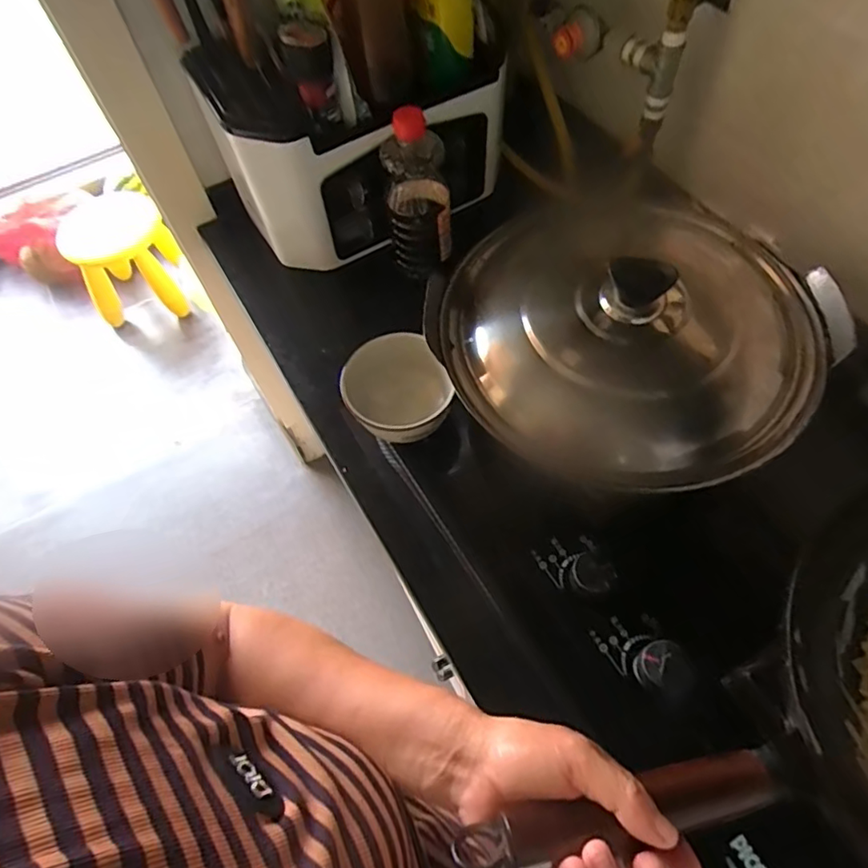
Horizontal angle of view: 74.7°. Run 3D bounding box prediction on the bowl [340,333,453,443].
[{"bbox_3d":[-0.038,-0.038,0.630,0.109,0.086,0.111,-2,61,3],"label":"bowl"}]

